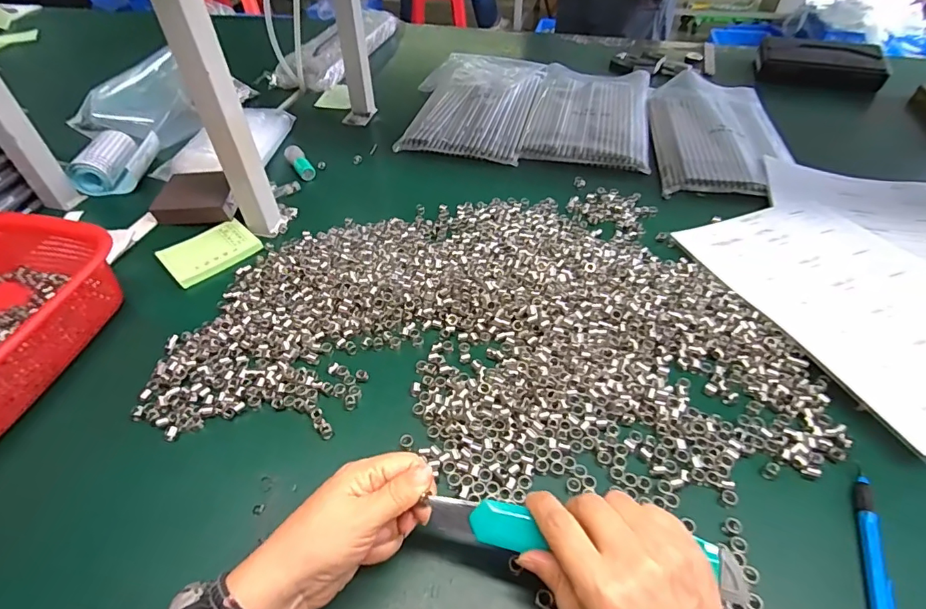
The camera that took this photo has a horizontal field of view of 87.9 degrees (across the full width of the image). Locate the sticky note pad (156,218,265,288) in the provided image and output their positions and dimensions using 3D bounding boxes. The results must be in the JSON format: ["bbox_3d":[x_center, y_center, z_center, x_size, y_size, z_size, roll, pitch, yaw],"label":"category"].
[{"bbox_3d":[-0.286,-0.061,0.547,0.096,0.010,0.074,-34,54,-27],"label":"sticky note pad"}]

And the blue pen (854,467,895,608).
[{"bbox_3d":[0.267,0.163,0.311,0.009,0.011,0.119,17,49,17],"label":"blue pen"}]

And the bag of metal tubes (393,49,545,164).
[{"bbox_3d":[0.017,-0.340,0.793,0.201,0.024,0.310,9,47,11],"label":"bag of metal tubes"}]

